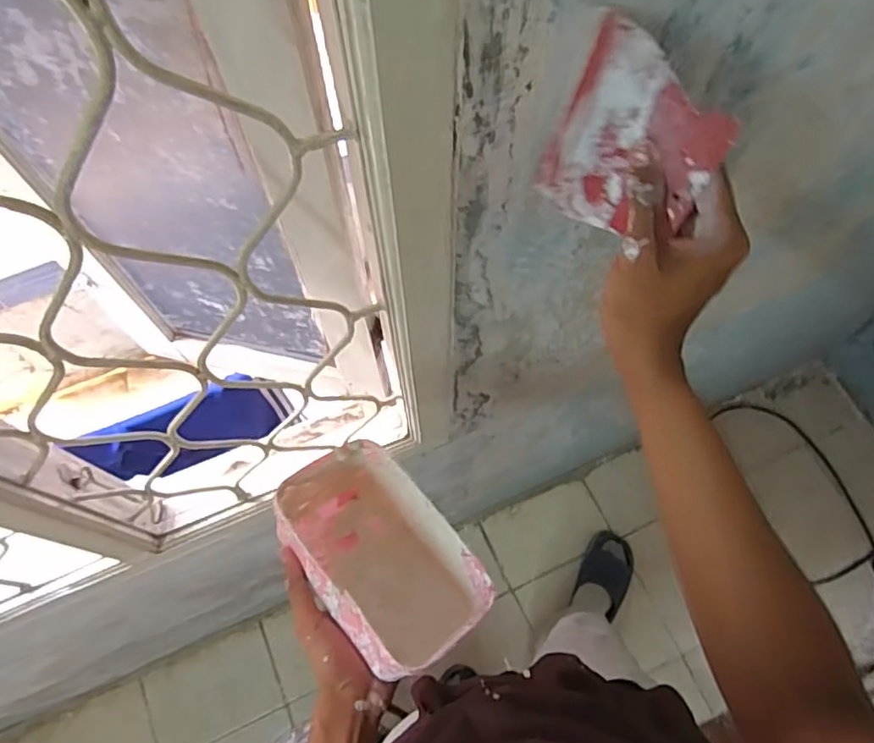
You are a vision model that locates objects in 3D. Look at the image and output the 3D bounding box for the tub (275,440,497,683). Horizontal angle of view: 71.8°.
[{"bbox_3d":[-0.048,0.161,0.531,0.115,0.094,0.185,-39,71,-15],"label":"tub"}]

